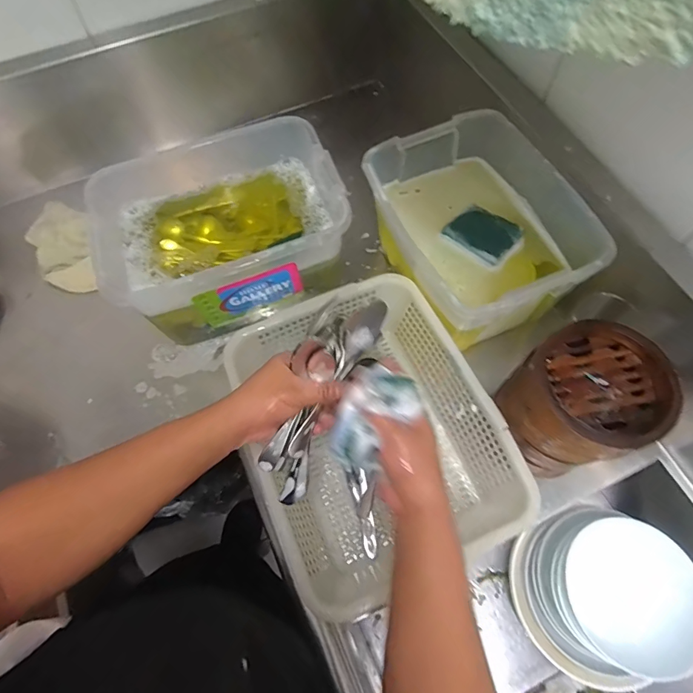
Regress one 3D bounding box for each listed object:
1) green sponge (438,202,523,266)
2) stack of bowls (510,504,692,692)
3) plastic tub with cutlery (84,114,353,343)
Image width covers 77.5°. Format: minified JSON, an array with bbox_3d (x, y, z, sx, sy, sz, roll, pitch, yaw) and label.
[{"bbox_3d":[0.207,-0.169,0.655,0.075,0.029,0.099,-42,71,-17],"label":"green sponge"},{"bbox_3d":[0.376,0.364,0.638,0.211,0.168,0.241,19,67,10],"label":"stack of bowls"},{"bbox_3d":[-0.186,-0.180,0.691,0.365,0.165,0.250,-24,67,-9],"label":"plastic tub with cutlery"}]

